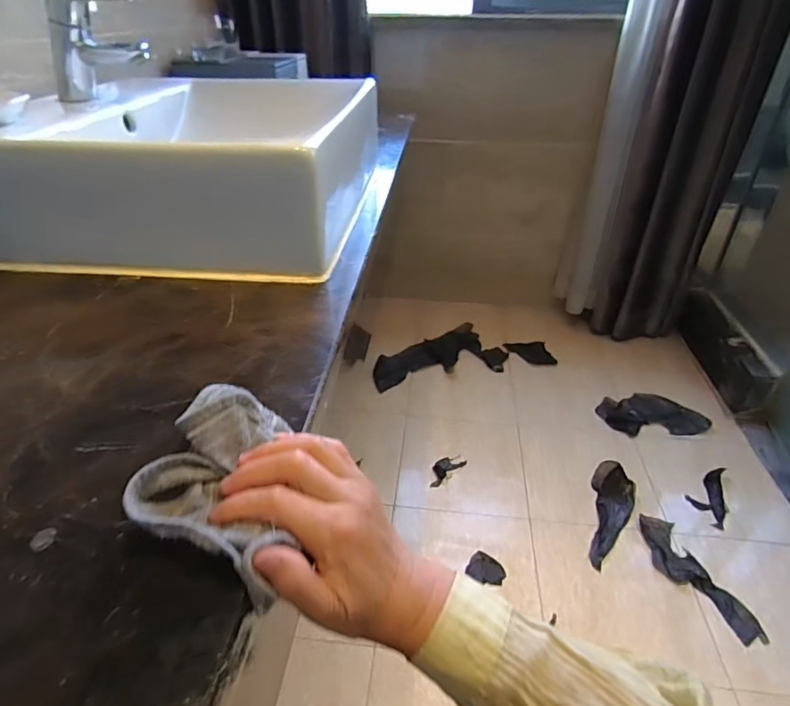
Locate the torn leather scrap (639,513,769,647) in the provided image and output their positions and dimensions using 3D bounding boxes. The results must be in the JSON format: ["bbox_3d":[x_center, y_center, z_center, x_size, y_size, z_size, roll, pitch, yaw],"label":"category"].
[{"bbox_3d":[0.565,0.424,0.948,0.094,0.033,0.252,-12,37,-17],"label":"torn leather scrap"}]

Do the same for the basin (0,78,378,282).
[{"bbox_3d":[-0.253,-0.256,0.657,0.407,0.135,0.427,4,35,5],"label":"basin"}]

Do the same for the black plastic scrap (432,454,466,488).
[{"bbox_3d":[0.114,0.267,1.146,0.107,0.004,0.047,-26,43,-32],"label":"black plastic scrap"}]

